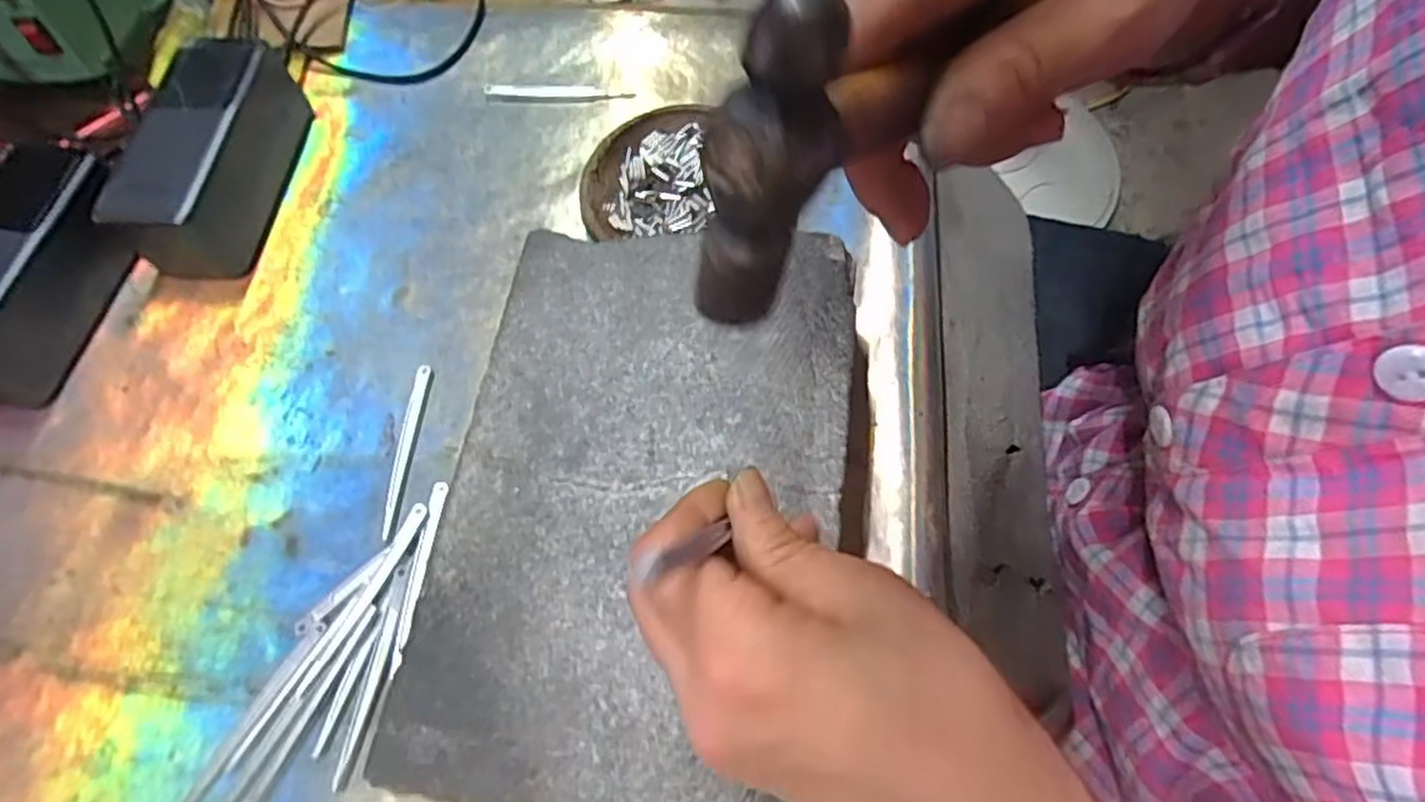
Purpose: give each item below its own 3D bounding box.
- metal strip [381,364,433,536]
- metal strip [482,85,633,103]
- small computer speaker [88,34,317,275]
[{"bbox_3d":[-0.149,0.023,0.354,0.007,0.004,0.088,2,67,3],"label":"metal strip"},{"bbox_3d":[-0.095,-0.189,0.450,0.091,0.005,0.013,1,66,3],"label":"metal strip"},{"bbox_3d":[-0.280,-0.138,0.409,0.058,0.053,0.133,2,67,3],"label":"small computer speaker"}]

